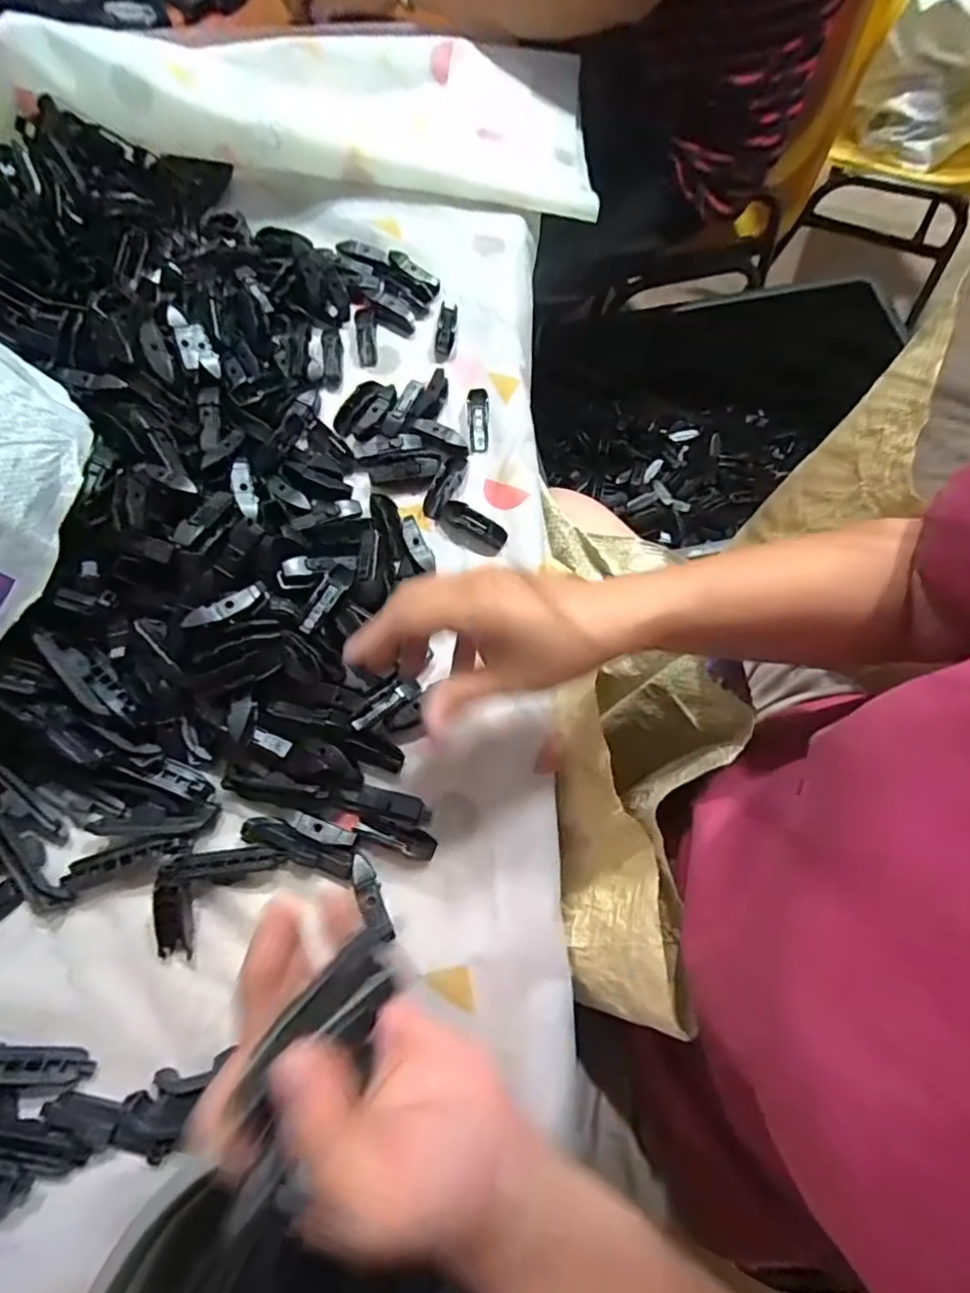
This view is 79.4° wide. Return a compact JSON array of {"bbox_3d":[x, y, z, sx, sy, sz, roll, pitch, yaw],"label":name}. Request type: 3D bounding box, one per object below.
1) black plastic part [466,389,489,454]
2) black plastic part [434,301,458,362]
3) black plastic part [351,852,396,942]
[{"bbox_3d":[-0.006,-0.183,0.468,0.018,0.009,0.059,-1,72,-1],"label":"black plastic part"},{"bbox_3d":[-0.033,-0.271,0.501,0.016,0.012,0.056,6,72,2],"label":"black plastic part"},{"bbox_3d":[-0.068,0.151,0.351,0.014,0.007,0.052,-25,60,-10],"label":"black plastic part"}]

